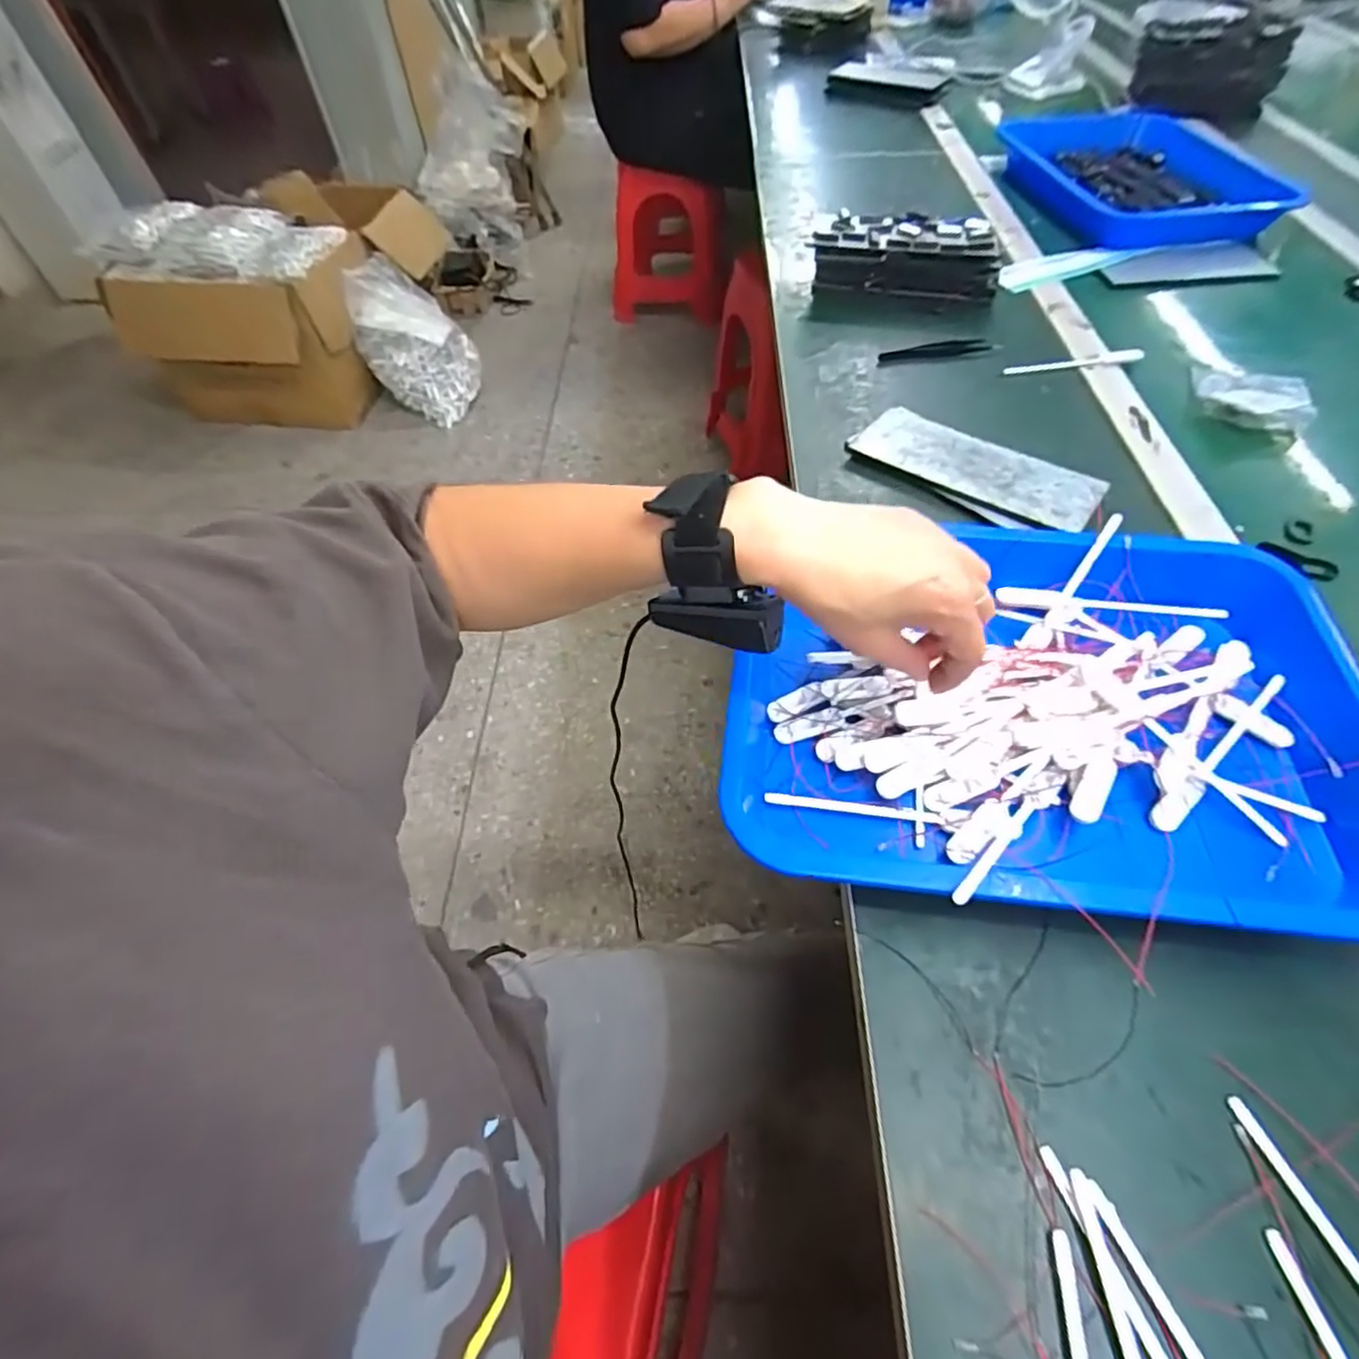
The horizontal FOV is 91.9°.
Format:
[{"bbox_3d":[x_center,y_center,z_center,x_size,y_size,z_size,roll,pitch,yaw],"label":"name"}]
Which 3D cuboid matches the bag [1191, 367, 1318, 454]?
[{"bbox_3d":[0.552,-0.268,0.632,0.091,0.027,0.111,-29,58,-17],"label":"bag"}]

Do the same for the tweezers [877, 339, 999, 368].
[{"bbox_3d":[0.268,-0.341,0.689,0.128,0.009,0.023,-9,55,-4],"label":"tweezers"}]

